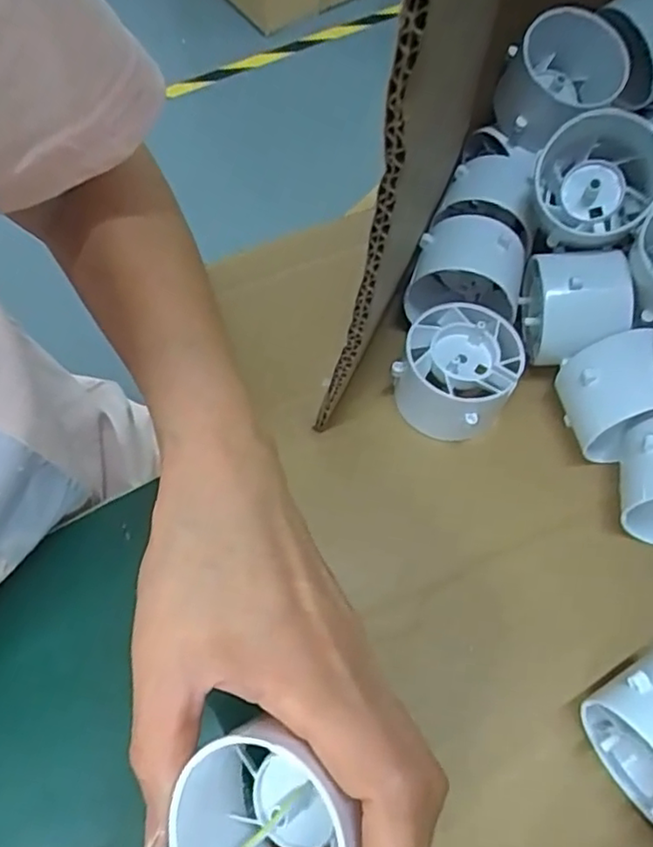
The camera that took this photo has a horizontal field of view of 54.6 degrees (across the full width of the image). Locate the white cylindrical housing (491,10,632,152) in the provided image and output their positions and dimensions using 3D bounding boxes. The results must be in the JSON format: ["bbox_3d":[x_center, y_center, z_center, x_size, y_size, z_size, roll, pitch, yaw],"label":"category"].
[{"bbox_3d":[0.104,-0.154,0.283,0.050,0.036,0.046,0,65,0],"label":"white cylindrical housing"}]

